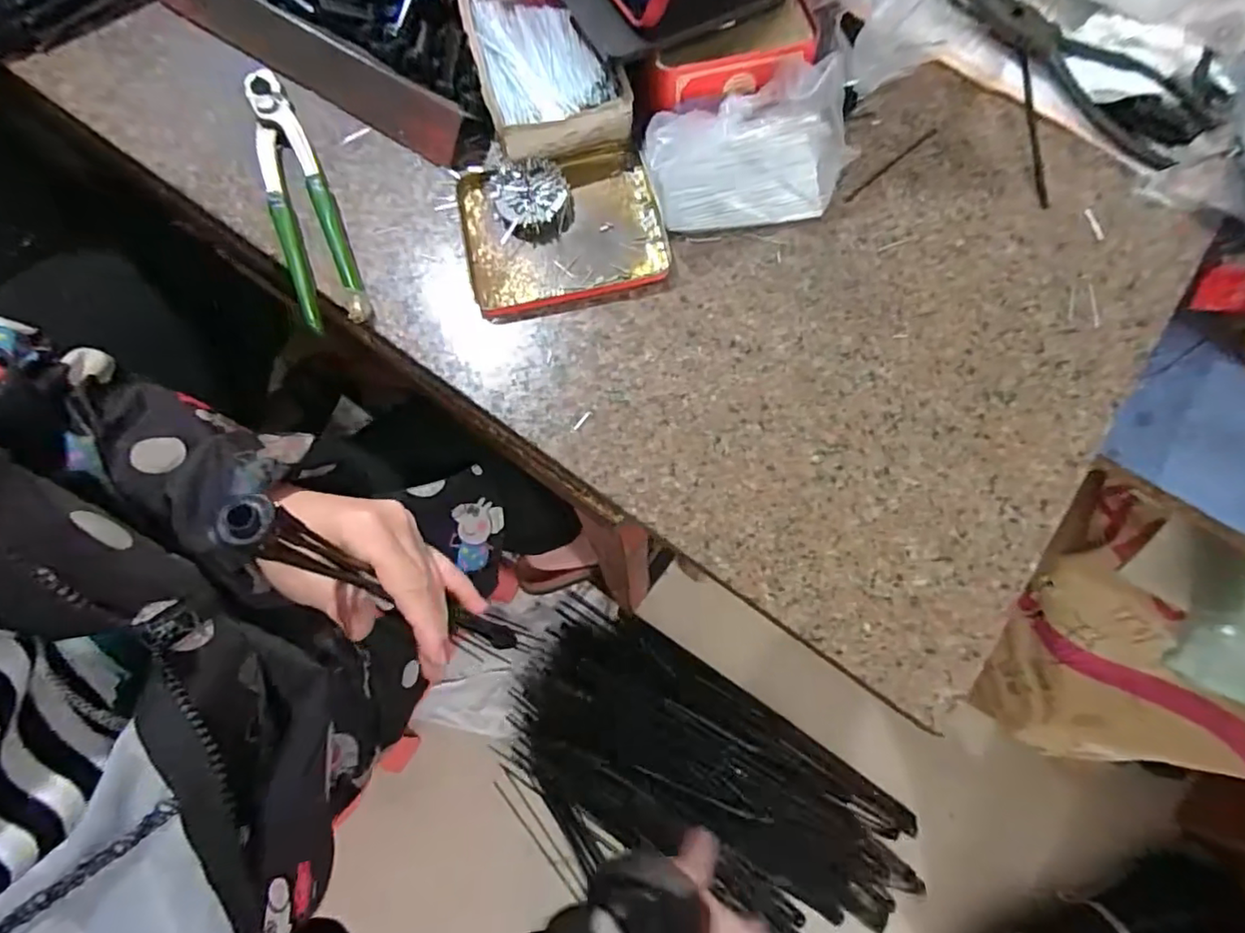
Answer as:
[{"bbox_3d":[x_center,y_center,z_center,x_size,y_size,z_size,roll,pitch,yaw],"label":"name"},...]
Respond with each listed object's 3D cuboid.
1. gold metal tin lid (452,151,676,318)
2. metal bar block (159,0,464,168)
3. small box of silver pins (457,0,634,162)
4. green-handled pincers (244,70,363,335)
[{"bbox_3d":[-0.037,-0.146,0.373,0.119,0.014,0.101,-12,69,-3],"label":"gold metal tin lid"},{"bbox_3d":[-0.227,-0.295,0.427,0.294,0.027,0.038,33,73,13],"label":"metal bar block"},{"bbox_3d":[-0.053,-0.262,0.387,0.081,0.032,0.131,-17,70,-5],"label":"small box of silver pins"},{"bbox_3d":[-0.209,-0.176,0.387,0.039,0.024,0.195,-23,70,-7],"label":"green-handled pincers"}]

